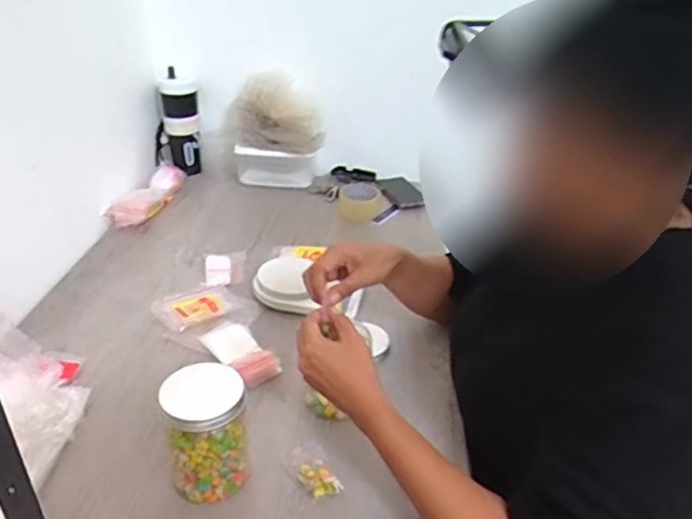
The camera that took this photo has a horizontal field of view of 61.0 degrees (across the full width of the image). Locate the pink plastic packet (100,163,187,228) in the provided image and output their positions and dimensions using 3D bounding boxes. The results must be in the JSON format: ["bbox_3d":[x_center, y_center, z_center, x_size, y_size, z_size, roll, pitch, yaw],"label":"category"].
[{"bbox_3d":[-0.426,-0.145,1.307,0.078,0.049,0.276,8,31,11],"label":"pink plastic packet"}]

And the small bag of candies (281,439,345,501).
[{"bbox_3d":[-0.041,0.246,0.688,0.047,0.008,0.082,-14,34,-24],"label":"small bag of candies"}]

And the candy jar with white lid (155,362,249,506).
[{"bbox_3d":[-0.154,0.195,0.652,0.085,0.129,0.080,1,31,-1],"label":"candy jar with white lid"}]

